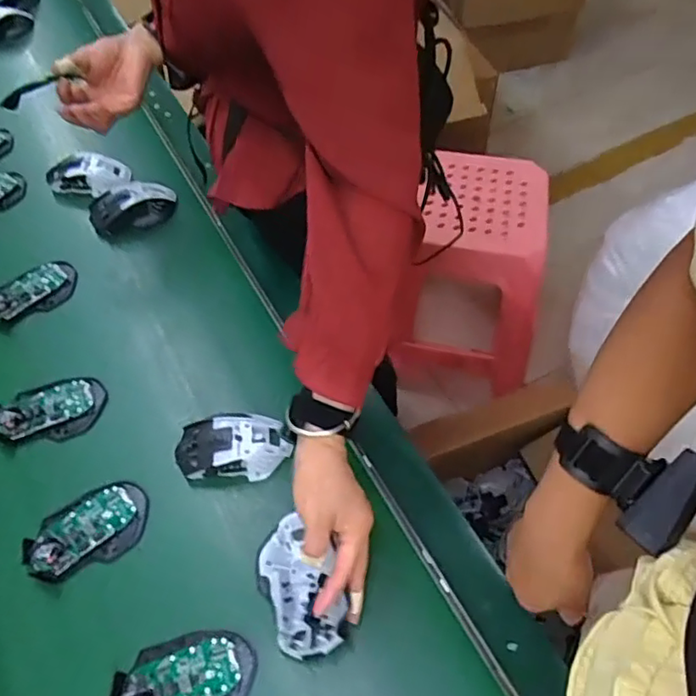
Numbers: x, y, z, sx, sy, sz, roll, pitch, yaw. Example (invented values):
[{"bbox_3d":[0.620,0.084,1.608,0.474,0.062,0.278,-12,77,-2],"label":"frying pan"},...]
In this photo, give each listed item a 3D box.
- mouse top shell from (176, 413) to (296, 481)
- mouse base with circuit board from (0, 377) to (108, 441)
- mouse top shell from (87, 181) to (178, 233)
[{"bbox_3d":[-0.116,0.099,0.601,0.115,0.035,0.066,0,54,2],"label":"mouse top shell"},{"bbox_3d":[-0.323,0.064,0.643,0.109,0.022,0.071,-9,54,-5],"label":"mouse base with circuit board"},{"bbox_3d":[-0.294,-0.193,0.814,0.111,0.029,0.068,-16,55,-9],"label":"mouse top shell"}]

